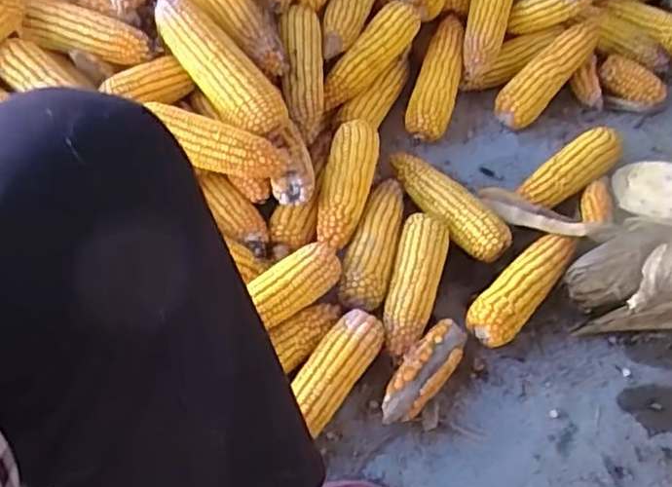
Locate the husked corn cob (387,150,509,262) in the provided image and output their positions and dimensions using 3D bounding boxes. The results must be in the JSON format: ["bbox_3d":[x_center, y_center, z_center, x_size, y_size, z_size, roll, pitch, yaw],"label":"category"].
[{"bbox_3d":[0.125,-0.042,0.808,0.057,0.051,0.175,-39,65,-21],"label":"husked corn cob"}]

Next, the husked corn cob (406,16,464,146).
[{"bbox_3d":[0.131,-0.211,0.904,0.058,0.065,0.181,11,59,8],"label":"husked corn cob"}]

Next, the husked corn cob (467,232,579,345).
[{"bbox_3d":[0.201,0.047,0.751,0.054,0.050,0.159,35,65,21],"label":"husked corn cob"}]

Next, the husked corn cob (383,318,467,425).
[{"bbox_3d":[0.088,0.135,0.706,0.043,0.039,0.124,37,65,22],"label":"husked corn cob"}]

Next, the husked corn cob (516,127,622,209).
[{"bbox_3d":[0.283,-0.084,0.837,0.151,0.050,0.055,-36,64,-20],"label":"husked corn cob"}]

